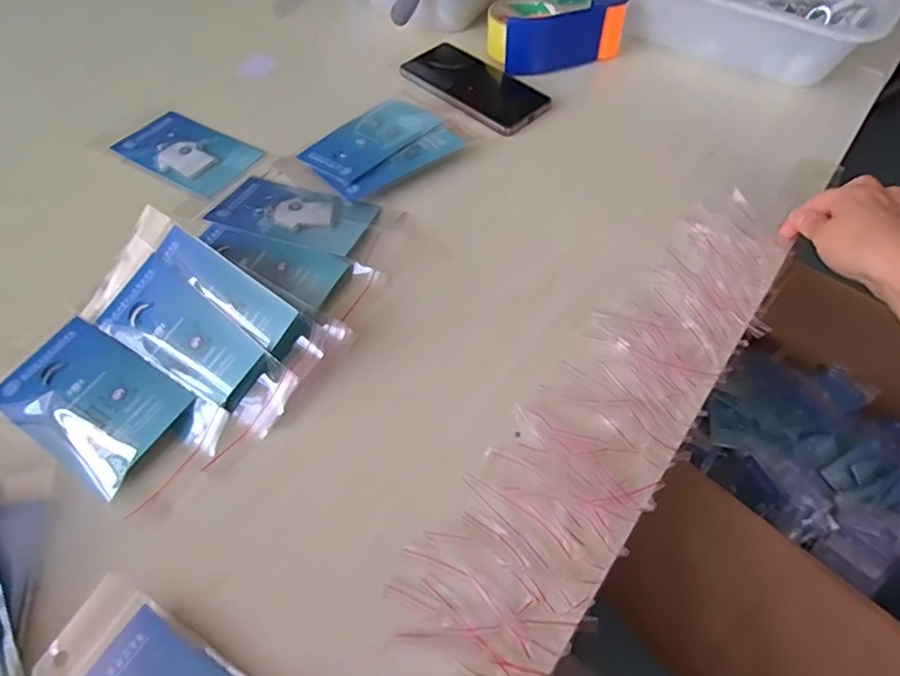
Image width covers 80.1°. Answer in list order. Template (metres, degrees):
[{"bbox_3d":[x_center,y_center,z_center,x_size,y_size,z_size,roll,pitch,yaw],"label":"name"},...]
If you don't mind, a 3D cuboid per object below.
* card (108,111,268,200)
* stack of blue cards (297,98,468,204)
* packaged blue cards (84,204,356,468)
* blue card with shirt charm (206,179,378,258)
[{"bbox_3d":[-0.263,-0.188,0.539,0.137,0.008,0.082,27,61,17],"label":"card"},{"bbox_3d":[-0.070,-0.193,0.534,0.141,0.010,0.110,-36,63,-21],"label":"stack of blue cards"},{"bbox_3d":[-0.184,-0.010,0.394,0.191,0.016,0.106,29,79,18],"label":"packaged blue cards"},{"bbox_3d":[-0.138,-0.111,0.474,0.135,0.010,0.072,16,58,11],"label":"blue card with shirt charm"}]

